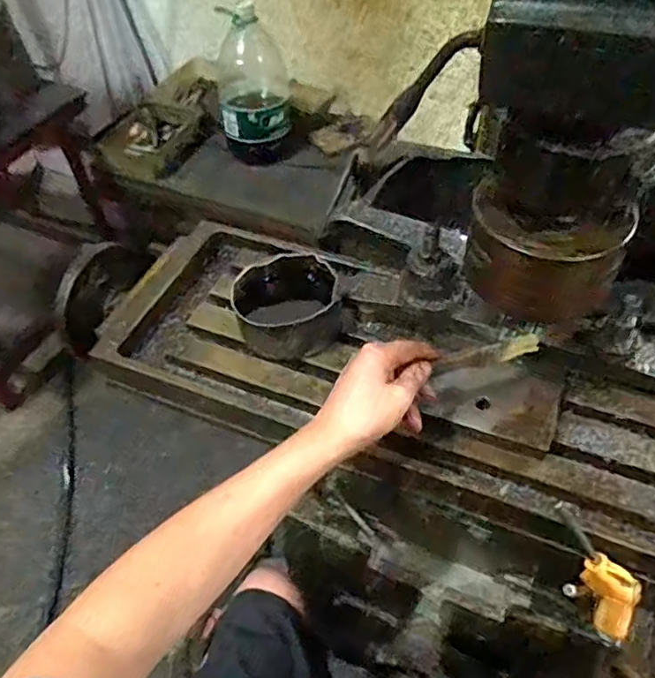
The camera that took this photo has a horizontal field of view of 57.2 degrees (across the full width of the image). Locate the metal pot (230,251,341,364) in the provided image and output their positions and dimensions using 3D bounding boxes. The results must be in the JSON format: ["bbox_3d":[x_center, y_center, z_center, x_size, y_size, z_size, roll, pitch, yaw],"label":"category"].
[{"bbox_3d":[-0.044,-0.038,0.630,0.097,0.073,0.097,-1,51,2],"label":"metal pot"}]

